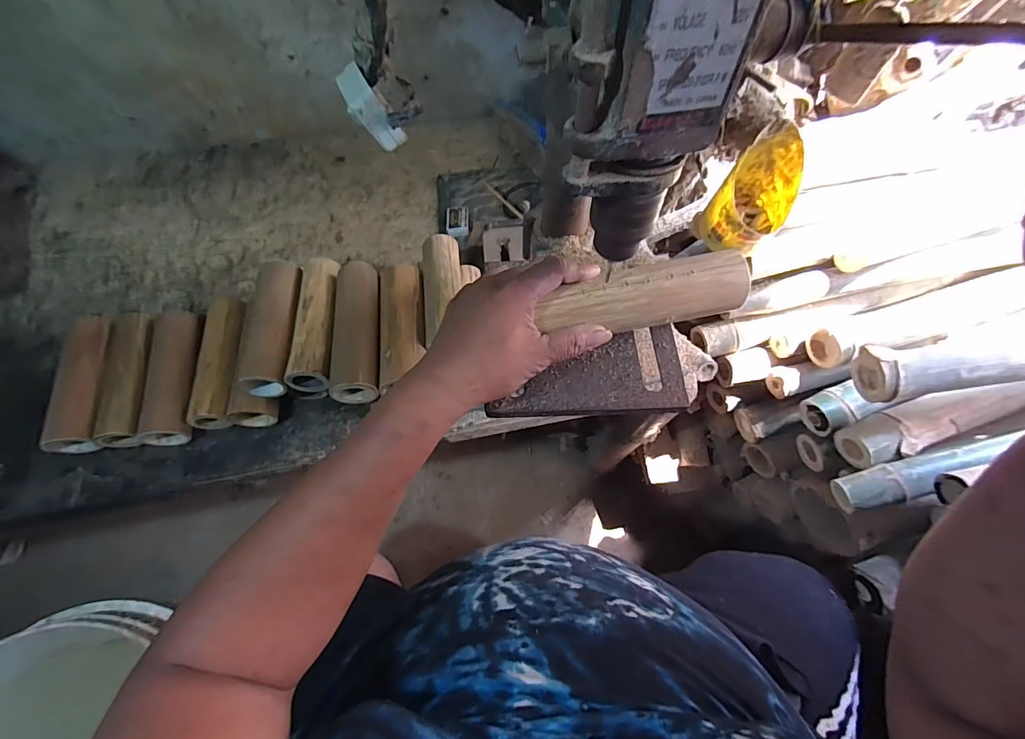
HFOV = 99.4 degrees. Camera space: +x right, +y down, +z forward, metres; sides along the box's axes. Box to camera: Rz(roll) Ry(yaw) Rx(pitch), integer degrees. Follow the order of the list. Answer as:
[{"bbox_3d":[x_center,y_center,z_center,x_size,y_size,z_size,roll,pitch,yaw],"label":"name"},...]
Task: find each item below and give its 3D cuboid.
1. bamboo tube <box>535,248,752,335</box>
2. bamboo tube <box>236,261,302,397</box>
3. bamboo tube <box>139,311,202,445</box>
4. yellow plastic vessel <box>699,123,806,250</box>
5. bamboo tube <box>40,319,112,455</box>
[{"bbox_3d":[0.103,-0.058,0.341,0.164,0.034,0.037,-10,65,-6],"label":"bamboo tube"},{"bbox_3d":[-0.307,-0.058,0.567,0.053,0.046,0.181,-3,65,-2],"label":"bamboo tube"},{"bbox_3d":[-0.458,0.008,0.597,0.060,0.046,0.187,-9,65,-4],"label":"bamboo tube"},{"bbox_3d":[0.310,-0.222,0.548,0.082,0.135,0.100,35,70,15],"label":"yellow plastic vessel"},{"bbox_3d":[-0.564,0.014,0.582,0.060,0.045,0.186,-10,65,-5],"label":"bamboo tube"}]

